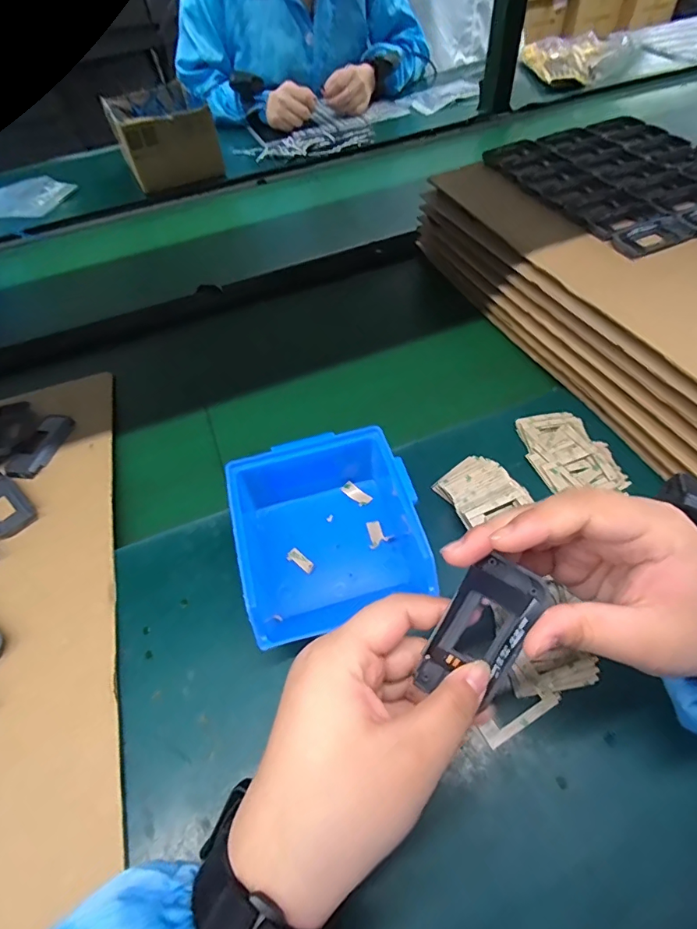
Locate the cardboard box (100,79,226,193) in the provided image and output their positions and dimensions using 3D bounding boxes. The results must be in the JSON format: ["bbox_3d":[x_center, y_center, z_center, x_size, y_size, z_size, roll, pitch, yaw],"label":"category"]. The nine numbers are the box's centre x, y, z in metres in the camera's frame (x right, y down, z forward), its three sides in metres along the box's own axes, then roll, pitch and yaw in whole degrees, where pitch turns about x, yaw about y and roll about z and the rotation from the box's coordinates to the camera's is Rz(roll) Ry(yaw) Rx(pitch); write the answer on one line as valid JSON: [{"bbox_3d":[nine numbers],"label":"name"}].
[{"bbox_3d":[-0.334,-0.589,0.842,0.151,0.108,0.226,-24,54,-13],"label":"cardboard box"}]

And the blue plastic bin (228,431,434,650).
[{"bbox_3d":[-0.014,0.044,0.347,0.151,0.061,0.137,-19,53,-9],"label":"blue plastic bin"}]

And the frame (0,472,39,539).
[{"bbox_3d":[-0.309,0.036,0.412,0.082,0.004,0.038,33,62,27],"label":"frame"}]

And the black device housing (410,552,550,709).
[{"bbox_3d":[0.064,0.080,0.224,0.037,0.008,0.073,31,96,12],"label":"black device housing"}]

